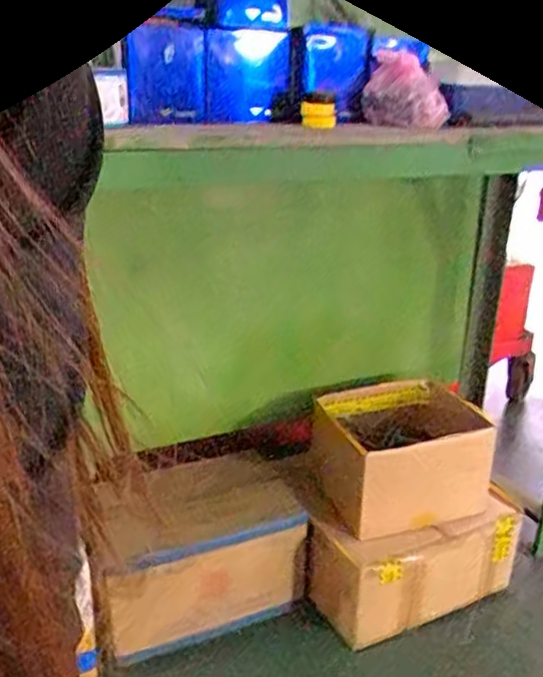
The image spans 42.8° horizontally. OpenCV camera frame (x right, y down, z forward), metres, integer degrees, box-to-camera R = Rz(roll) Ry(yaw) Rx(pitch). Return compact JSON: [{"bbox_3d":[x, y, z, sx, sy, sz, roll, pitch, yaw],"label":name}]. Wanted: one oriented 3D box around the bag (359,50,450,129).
[{"bbox_3d":[0.214,-0.398,1.109,0.128,0.114,0.064,4,22,6],"label":"bag"}]

